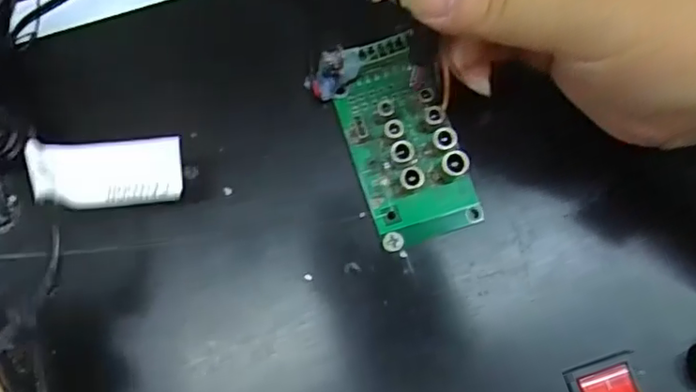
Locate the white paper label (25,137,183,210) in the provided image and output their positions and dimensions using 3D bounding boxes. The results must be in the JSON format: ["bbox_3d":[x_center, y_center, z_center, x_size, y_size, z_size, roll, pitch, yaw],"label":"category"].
[{"bbox_3d":[-0.077,-0.008,0.195,0.045,0.010,0.020,-3,75,-19],"label":"white paper label"}]

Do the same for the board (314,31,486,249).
[{"bbox_3d":[0.020,-0.021,0.226,0.039,0.021,0.074,-24,77,-6],"label":"board"}]

